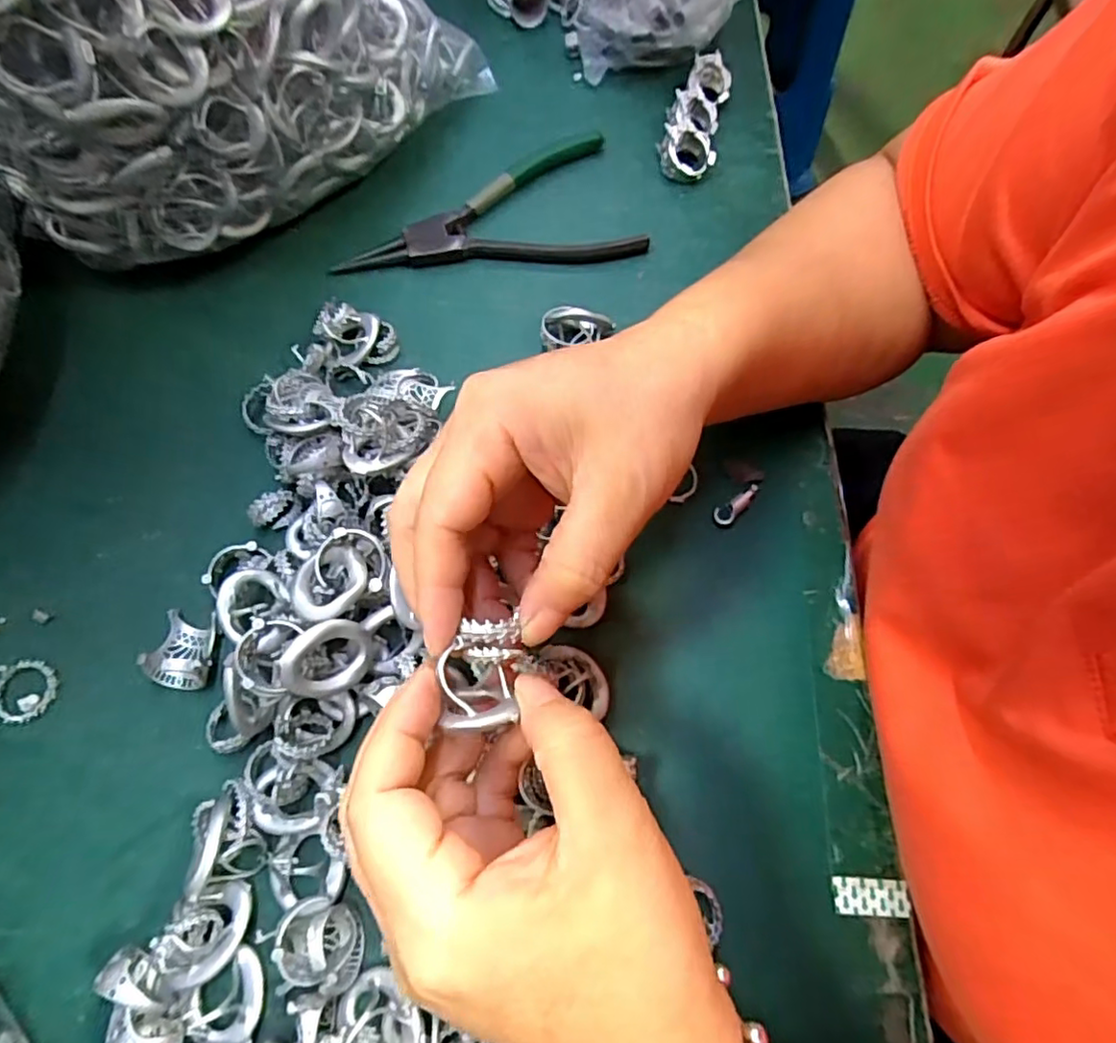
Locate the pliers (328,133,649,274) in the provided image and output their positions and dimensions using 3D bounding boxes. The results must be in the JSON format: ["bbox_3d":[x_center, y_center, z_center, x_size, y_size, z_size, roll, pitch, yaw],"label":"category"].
[{"bbox_3d":[-0.040,-0.177,0.352,0.164,0.010,0.082,-8,70,-3],"label":"pliers"}]

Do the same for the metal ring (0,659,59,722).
[{"bbox_3d":[-0.226,0.071,0.263,0.024,0.004,0.025,0,70,0],"label":"metal ring"}]

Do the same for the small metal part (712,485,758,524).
[{"bbox_3d":[0.084,-0.009,0.293,0.027,0.006,0.009,-39,75,-13],"label":"small metal part"}]

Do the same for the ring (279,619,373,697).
[{"bbox_3d":[-0.086,0.052,0.235,0.033,0.004,0.027,-50,122,-23],"label":"ring"}]

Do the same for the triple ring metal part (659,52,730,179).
[{"bbox_3d":[0.081,-0.238,0.367,0.031,0.024,0.076,13,70,5],"label":"triple ring metal part"}]

